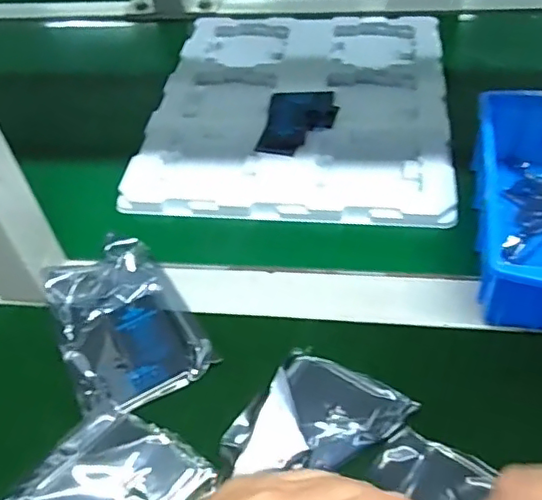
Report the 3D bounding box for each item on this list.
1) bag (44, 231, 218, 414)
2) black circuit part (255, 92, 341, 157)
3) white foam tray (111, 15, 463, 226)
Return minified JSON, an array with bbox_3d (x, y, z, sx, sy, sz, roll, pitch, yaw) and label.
[{"bbox_3d":[-0.104,0.048,0.395,0.085,0.017,0.126,-28,51,-18],"label":"bag"},{"bbox_3d":[0.026,-0.116,0.530,0.061,0.016,0.081,6,50,12],"label":"black circuit part"},{"bbox_3d":[0.028,-0.152,0.563,0.275,0.016,0.318,2,49,9],"label":"white foam tray"}]

